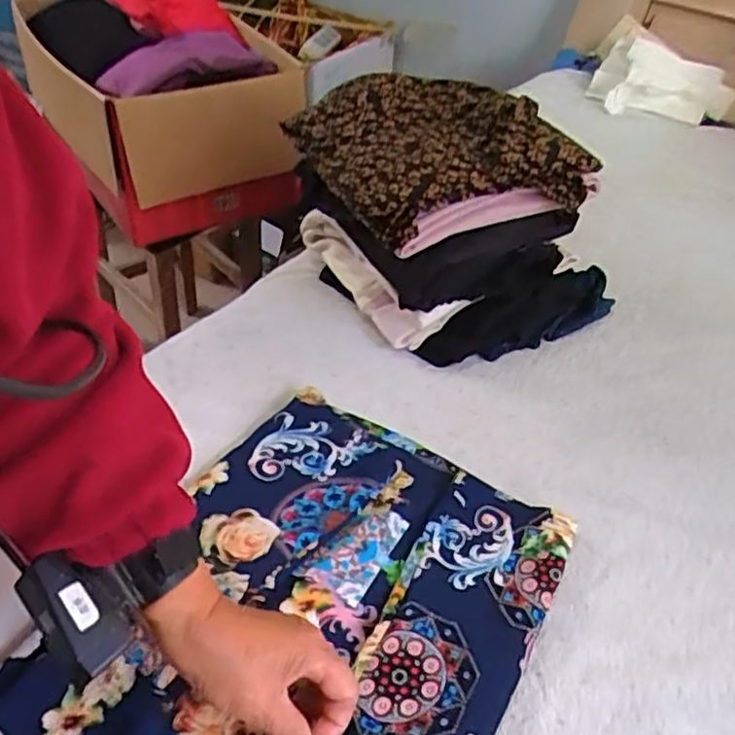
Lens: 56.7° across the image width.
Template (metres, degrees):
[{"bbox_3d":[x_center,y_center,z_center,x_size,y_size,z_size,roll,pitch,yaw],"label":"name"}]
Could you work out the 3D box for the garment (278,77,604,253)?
[{"bbox_3d":[0.074,-0.239,0.723,0.261,0.074,0.253,-20,49,-25],"label":"garment"}]

